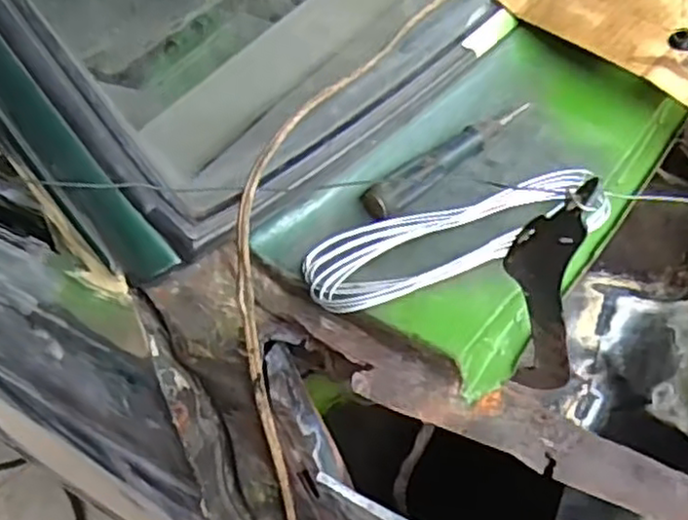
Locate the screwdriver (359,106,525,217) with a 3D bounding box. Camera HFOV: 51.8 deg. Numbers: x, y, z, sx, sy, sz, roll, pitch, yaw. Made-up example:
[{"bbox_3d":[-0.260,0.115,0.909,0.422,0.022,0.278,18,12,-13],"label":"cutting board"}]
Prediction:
[{"bbox_3d":[0.078,-0.077,0.513,0.148,0.022,0.025,-33,54,-22],"label":"screwdriver"}]

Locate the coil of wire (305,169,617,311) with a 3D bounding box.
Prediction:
[{"bbox_3d":[0.069,-0.017,0.462,0.192,0.021,0.067,-18,49,6],"label":"coil of wire"}]

